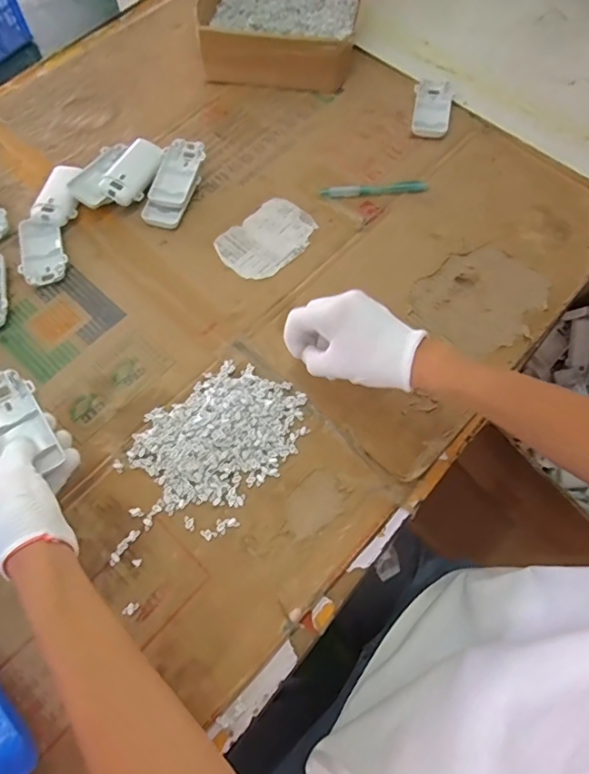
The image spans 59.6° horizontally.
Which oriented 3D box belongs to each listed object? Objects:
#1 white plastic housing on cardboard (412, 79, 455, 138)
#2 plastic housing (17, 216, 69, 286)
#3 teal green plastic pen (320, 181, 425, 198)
[{"bbox_3d":[0.182,-0.371,0.684,0.050,0.013,0.101,15,70,5],"label":"white plastic housing on cardboard"},{"bbox_3d":[-0.291,-0.156,0.591,0.050,0.015,0.085,-17,70,-7],"label":"plastic housing"},{"bbox_3d":[0.097,-0.244,0.633,0.129,0.012,0.015,0,69,0],"label":"teal green plastic pen"}]

